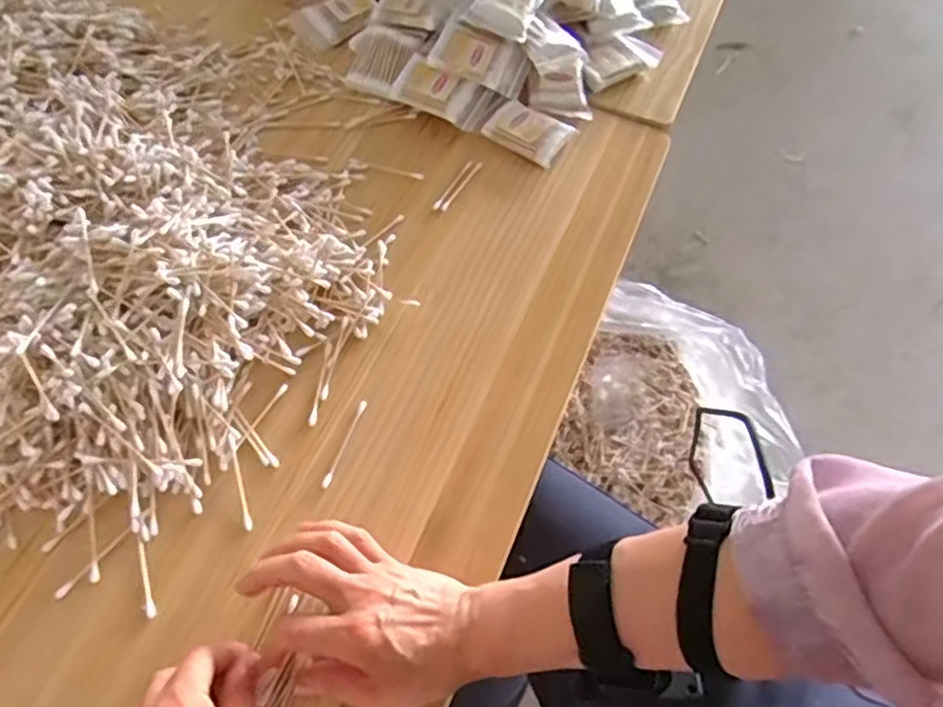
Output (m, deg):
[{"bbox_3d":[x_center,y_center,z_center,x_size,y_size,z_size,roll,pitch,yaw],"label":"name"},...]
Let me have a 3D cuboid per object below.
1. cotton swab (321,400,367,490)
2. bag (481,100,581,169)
[{"bbox_3d":[-0.096,0.067,0.524,0.006,0.004,0.074,18,61,6],"label":"cotton swab"},{"bbox_3d":[0.061,-0.230,0.705,0.078,0.020,0.062,30,62,12],"label":"bag"}]

